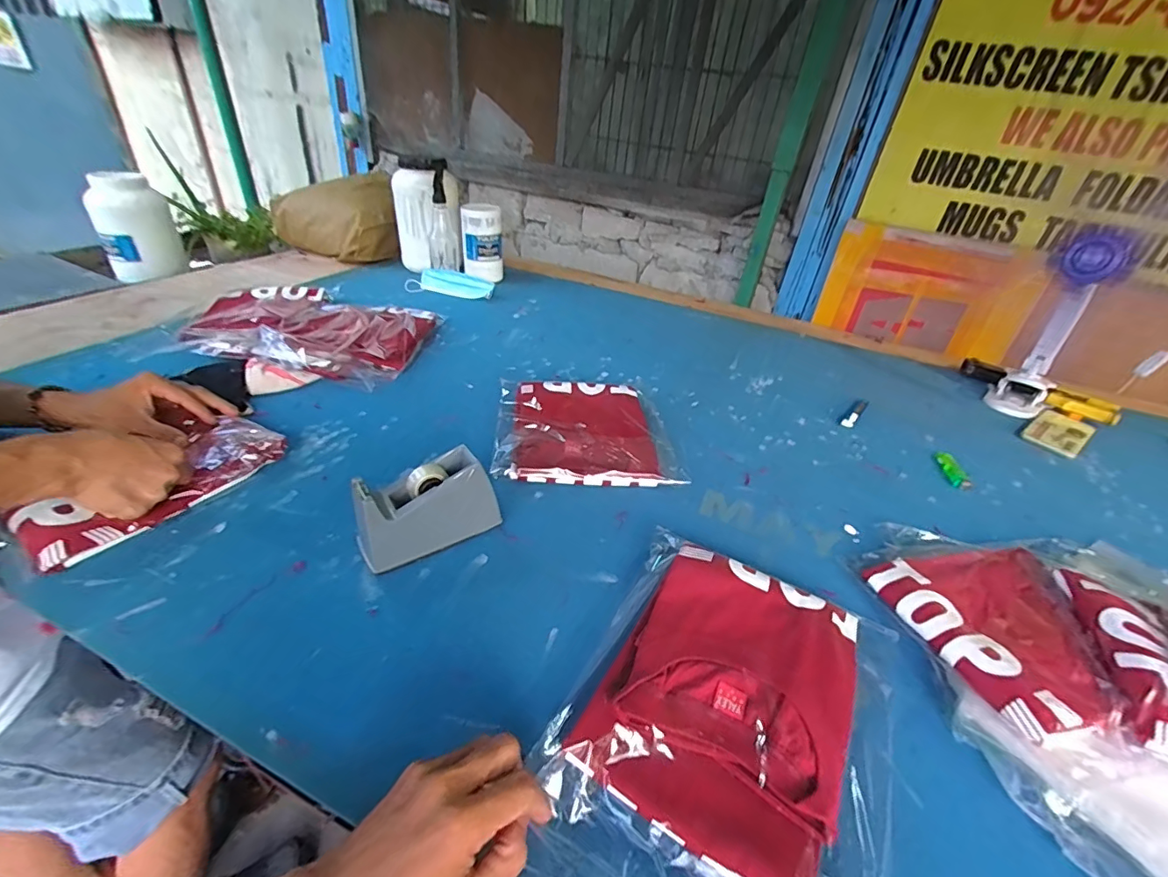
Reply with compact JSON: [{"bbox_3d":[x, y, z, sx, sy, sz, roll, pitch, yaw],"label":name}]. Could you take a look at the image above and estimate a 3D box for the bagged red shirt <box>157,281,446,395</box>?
[{"bbox_3d":[-0.484,-0.205,0.878,0.413,0.056,0.313,11,35,7],"label":"bagged red shirt"}]

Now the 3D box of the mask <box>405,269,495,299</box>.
[{"bbox_3d":[-0.310,-0.359,1.138,0.197,0.030,0.103,6,35,0],"label":"mask"}]

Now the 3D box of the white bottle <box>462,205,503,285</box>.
[{"bbox_3d":[-0.249,-0.483,1.210,0.095,0.161,0.092,0,35,-8],"label":"white bottle"}]

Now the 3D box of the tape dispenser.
[{"bbox_3d":[-0.161,0.072,0.508,0.138,0.089,0.053,-18,42,-31],"label":"tape dispenser"}]

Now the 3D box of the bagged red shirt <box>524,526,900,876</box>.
[{"bbox_3d":[0.113,0.221,0.390,0.223,0.037,0.307,21,37,20],"label":"bagged red shirt"}]

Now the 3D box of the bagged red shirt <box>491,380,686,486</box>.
[{"bbox_3d":[0.000,-0.014,0.706,0.241,0.033,0.224,2,35,-6],"label":"bagged red shirt"}]

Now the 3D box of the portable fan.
[{"bbox_3d":[0.821,-0.189,0.854,0.094,0.301,0.098,-24,45,-36],"label":"portable fan"}]

